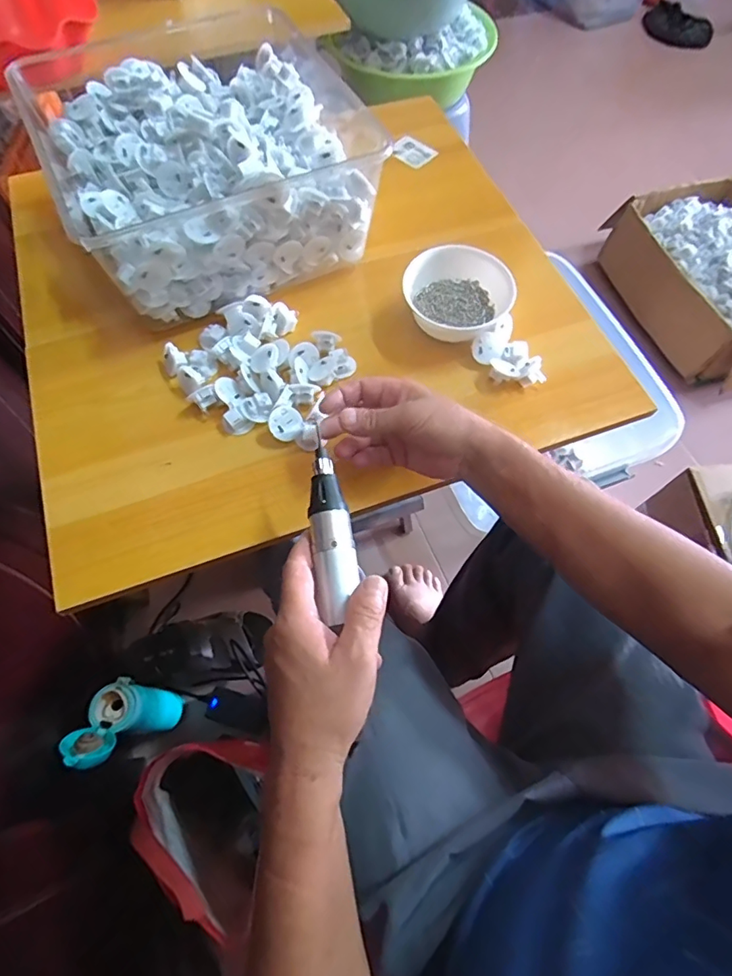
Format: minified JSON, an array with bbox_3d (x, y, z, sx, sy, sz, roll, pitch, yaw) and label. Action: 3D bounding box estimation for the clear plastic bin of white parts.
[{"bbox_3d":[-0.159,-0.340,0.561,0.309,0.117,0.256,-24,68,-12],"label":"clear plastic bin of white parts"}]

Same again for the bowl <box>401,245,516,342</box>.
[{"bbox_3d":[0.099,-0.214,0.563,0.103,0.043,0.109,-38,71,-17],"label":"bowl"}]

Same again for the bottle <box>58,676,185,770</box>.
[{"bbox_3d":[-0.342,0.335,0.740,0.070,0.238,0.100,27,67,11],"label":"bottle"}]

